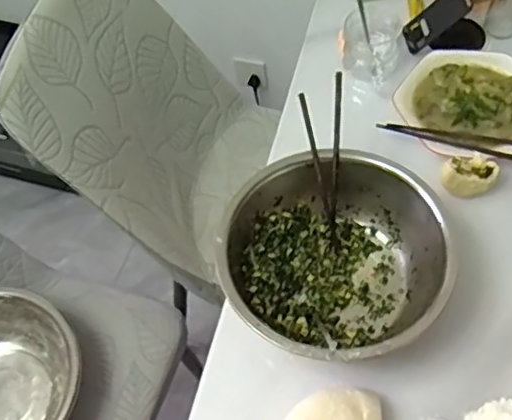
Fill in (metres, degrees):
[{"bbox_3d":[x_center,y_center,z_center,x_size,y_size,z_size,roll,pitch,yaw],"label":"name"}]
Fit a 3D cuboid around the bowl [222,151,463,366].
[{"bbox_3d":[0.088,0.062,0.719,0.245,0.094,0.258,-3,57,4],"label":"bowl"}]

